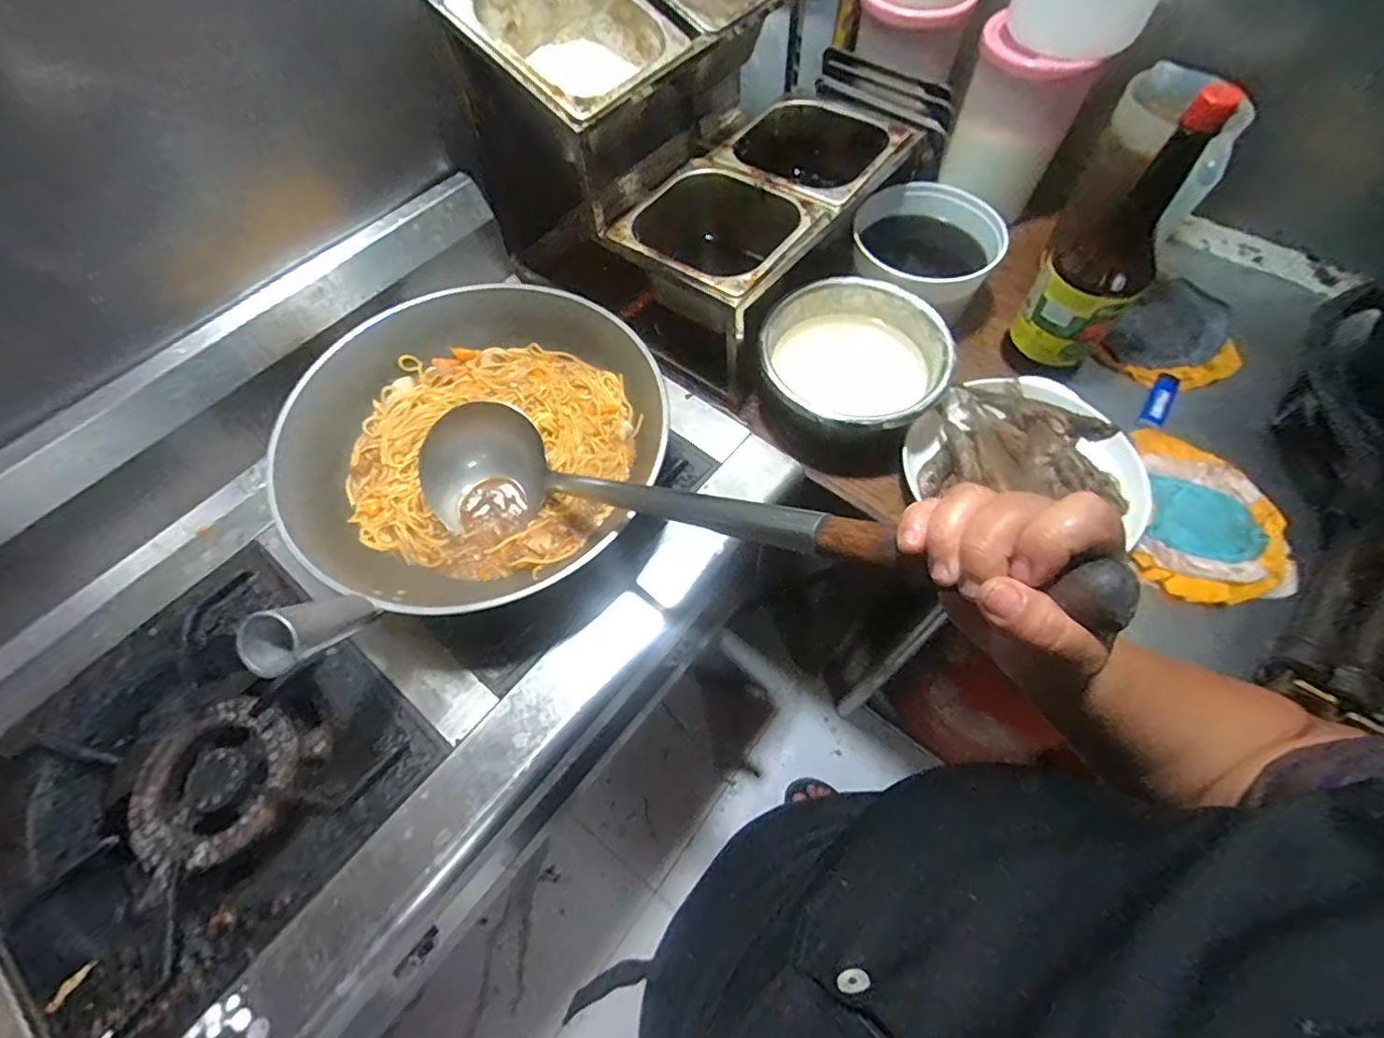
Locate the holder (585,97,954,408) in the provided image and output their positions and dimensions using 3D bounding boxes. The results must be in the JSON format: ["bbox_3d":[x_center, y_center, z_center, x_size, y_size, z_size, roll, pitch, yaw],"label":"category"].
[{"bbox_3d":[0.089,-0.342,0.702,0.220,0.156,0.383,35,68,18],"label":"holder"}]

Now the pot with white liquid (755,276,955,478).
[{"bbox_3d":[0.165,-0.150,0.645,0.178,0.121,0.181,-1,62,1],"label":"pot with white liquid"}]

